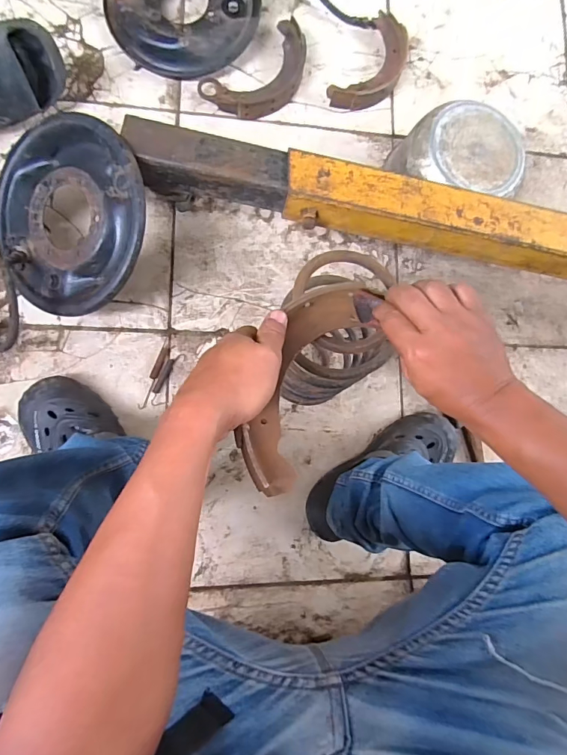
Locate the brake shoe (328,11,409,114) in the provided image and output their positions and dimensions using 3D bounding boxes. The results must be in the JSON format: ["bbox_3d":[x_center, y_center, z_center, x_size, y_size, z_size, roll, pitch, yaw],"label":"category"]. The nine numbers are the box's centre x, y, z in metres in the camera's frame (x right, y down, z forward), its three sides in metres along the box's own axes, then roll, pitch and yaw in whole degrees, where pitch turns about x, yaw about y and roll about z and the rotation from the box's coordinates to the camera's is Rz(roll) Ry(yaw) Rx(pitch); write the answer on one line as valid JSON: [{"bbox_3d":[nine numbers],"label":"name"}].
[{"bbox_3d":[0.180,-0.602,0.811,0.102,0.039,0.230,31,81,-4],"label":"brake shoe"}]

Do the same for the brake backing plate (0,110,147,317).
[{"bbox_3d":[-0.309,-0.232,0.614,0.263,0.035,0.263,3,98,19],"label":"brake backing plate"}]

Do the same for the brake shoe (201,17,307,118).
[{"bbox_3d":[-0.039,-0.556,0.779,0.224,0.030,0.124,-39,91,-10],"label":"brake shoe"}]

